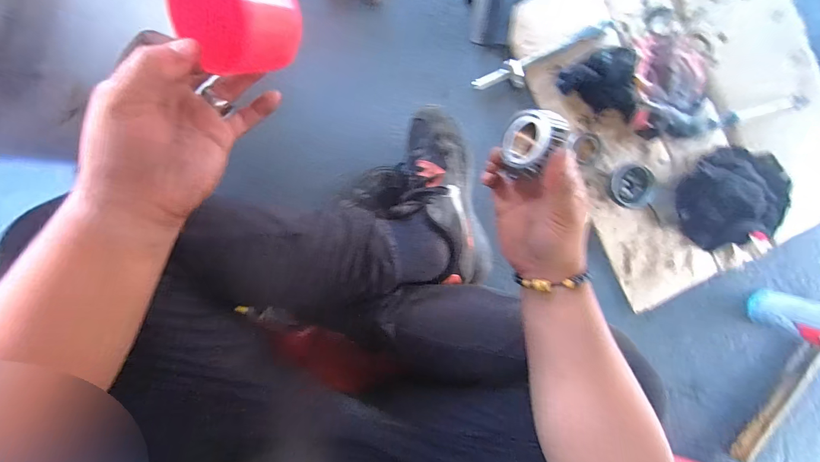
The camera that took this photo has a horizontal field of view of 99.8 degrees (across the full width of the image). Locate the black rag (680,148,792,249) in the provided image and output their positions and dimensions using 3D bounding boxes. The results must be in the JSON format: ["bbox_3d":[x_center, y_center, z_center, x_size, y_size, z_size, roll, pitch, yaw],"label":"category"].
[{"bbox_3d":[0.550,-0.057,0.590,0.183,0.037,0.170,-13,96,0],"label":"black rag"}]

